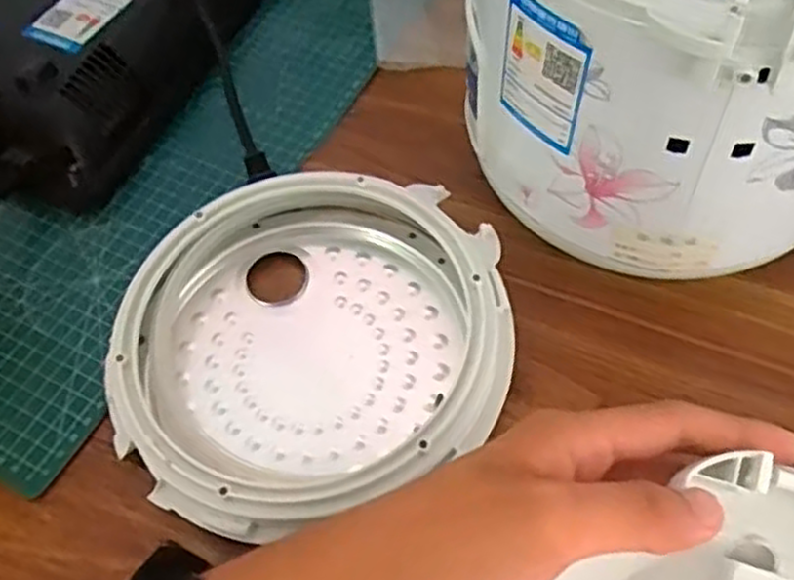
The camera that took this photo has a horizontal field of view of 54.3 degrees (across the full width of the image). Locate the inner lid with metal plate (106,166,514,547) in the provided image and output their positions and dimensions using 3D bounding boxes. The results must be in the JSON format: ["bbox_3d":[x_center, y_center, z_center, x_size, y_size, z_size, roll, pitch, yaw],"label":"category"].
[{"bbox_3d":[-0.043,0.022,0.392,0.190,0.035,0.182,-2,56,3],"label":"inner lid with metal plate"}]

